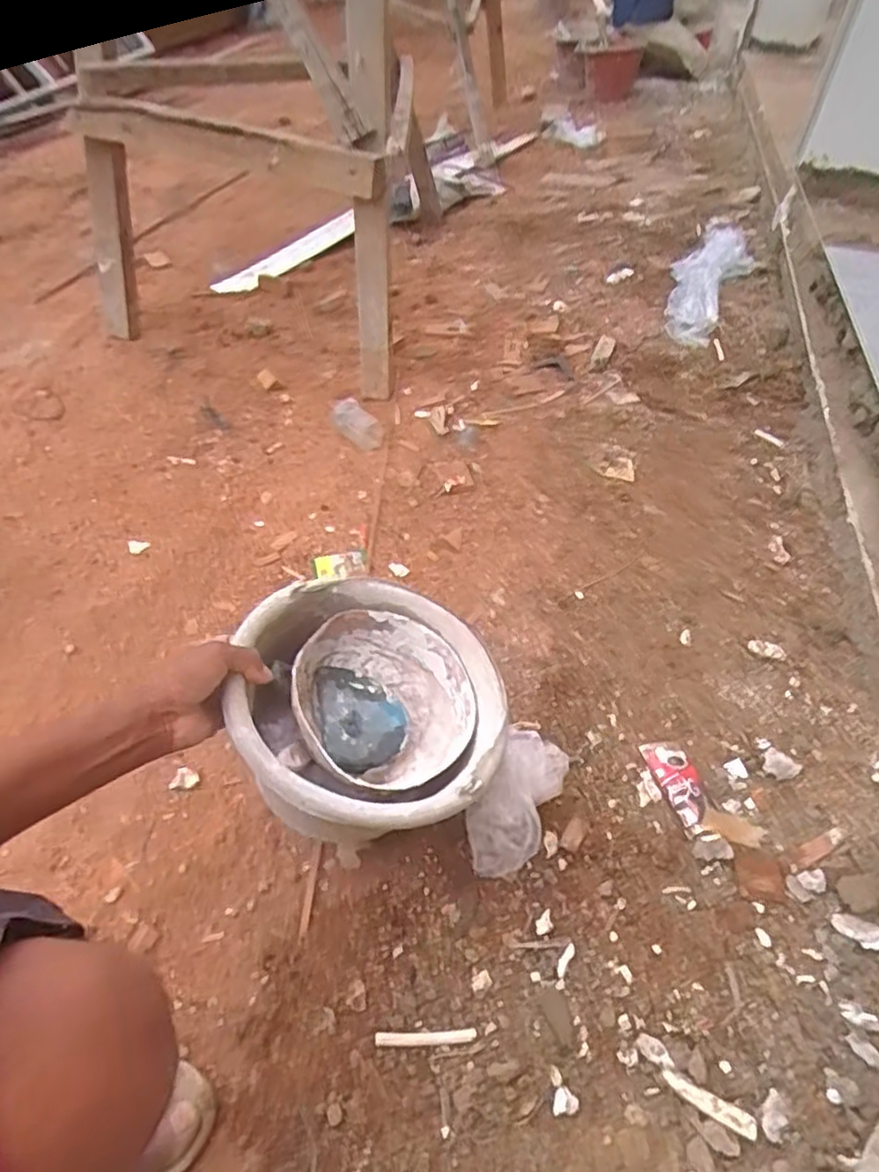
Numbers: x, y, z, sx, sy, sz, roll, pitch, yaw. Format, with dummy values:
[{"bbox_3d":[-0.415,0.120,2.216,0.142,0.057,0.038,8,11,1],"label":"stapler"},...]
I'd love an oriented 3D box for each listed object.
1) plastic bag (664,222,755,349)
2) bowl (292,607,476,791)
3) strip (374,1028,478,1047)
[{"bbox_3d":[0.641,-0.744,1.596,0.172,0.059,0.619,18,50,18],"label":"plastic bag"},{"bbox_3d":[-0.051,0.110,0.651,0.161,0.076,0.174,3,48,-3],"label":"bowl"},{"bbox_3d":[-0.012,0.383,0.570,0.084,0.004,0.011,-2,46,0],"label":"strip"}]

